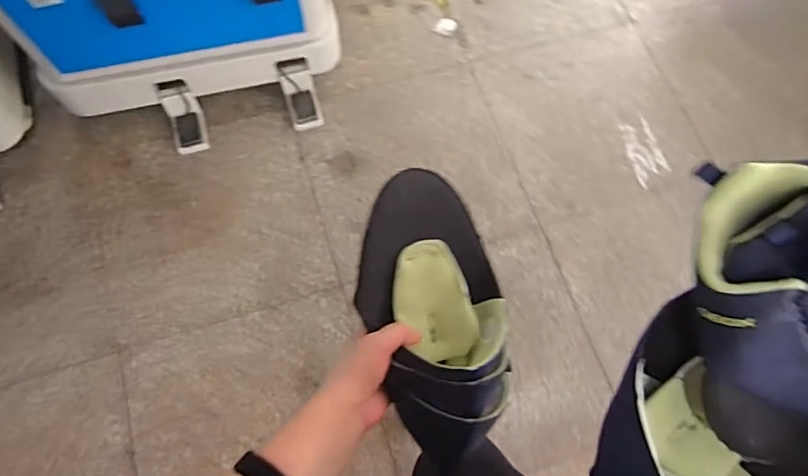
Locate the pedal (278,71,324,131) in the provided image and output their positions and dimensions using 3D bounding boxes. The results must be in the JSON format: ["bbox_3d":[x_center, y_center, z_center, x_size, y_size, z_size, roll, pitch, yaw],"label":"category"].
[{"bbox_3d":[-0.304,-0.411,1.590,0.095,0.108,0.138,-17,72,-9],"label":"pedal"}]

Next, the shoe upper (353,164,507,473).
[{"bbox_3d":[0.035,0.076,0.531,0.147,0.068,0.275,-10,81,-7],"label":"shoe upper"}]

